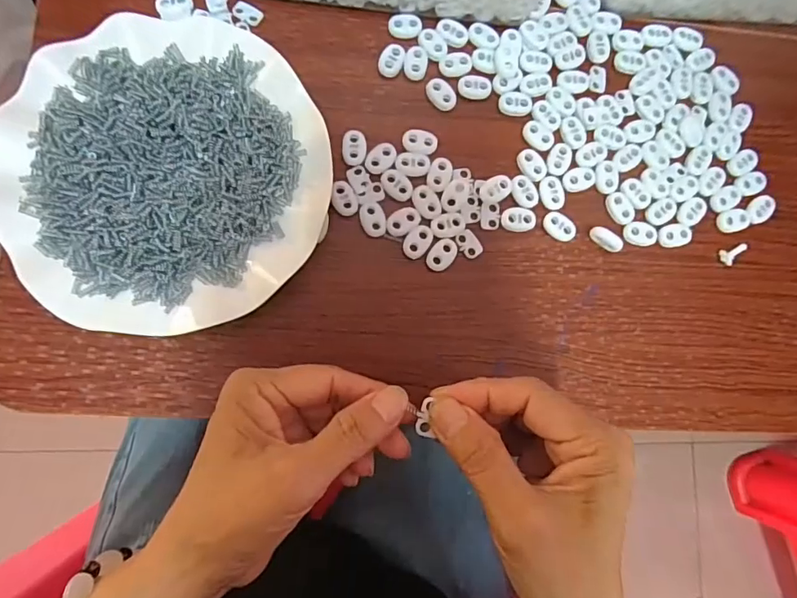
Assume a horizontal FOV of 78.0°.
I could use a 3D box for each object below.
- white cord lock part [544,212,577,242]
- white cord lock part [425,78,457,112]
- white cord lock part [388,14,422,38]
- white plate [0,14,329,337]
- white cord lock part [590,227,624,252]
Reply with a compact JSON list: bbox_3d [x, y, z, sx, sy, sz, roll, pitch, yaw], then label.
[{"bbox_3d":[0.107,-0.048,0.325,0.023,0.005,0.014,36,84,-5],"label":"white cord lock part"},{"bbox_3d":[0.029,-0.136,0.326,0.016,0.004,0.023,-38,93,-7],"label":"white cord lock part"},{"bbox_3d":[0.005,-0.182,0.329,0.022,0.004,0.016,1,88,-8],"label":"white cord lock part"},{"bbox_3d":[-0.133,-0.075,0.287,0.174,0.024,0.182,0,88,-8],"label":"white plate"},{"bbox_3d":[0.137,-0.039,0.324,0.022,0.012,0.009,29,84,-6],"label":"white cord lock part"}]

